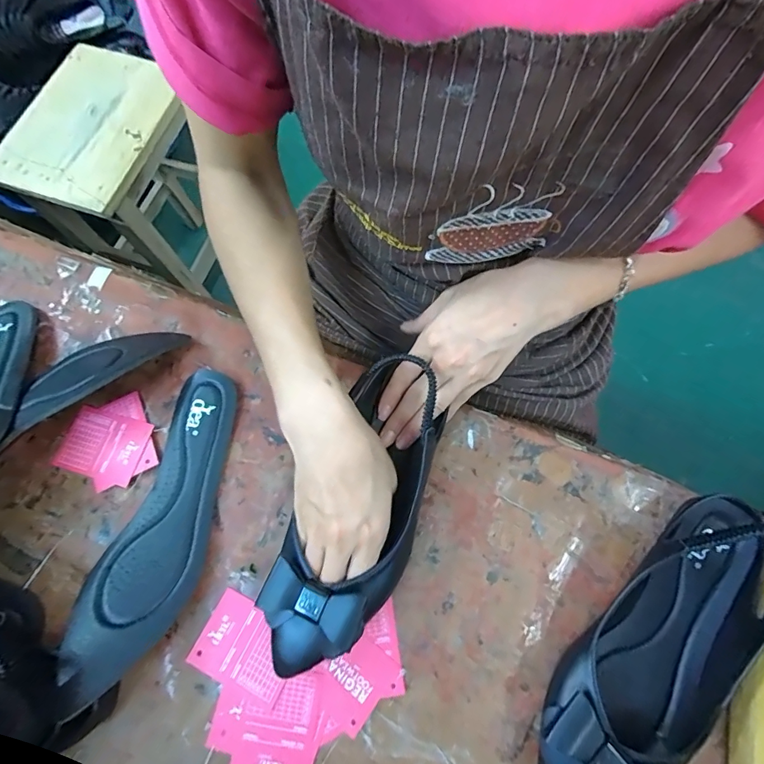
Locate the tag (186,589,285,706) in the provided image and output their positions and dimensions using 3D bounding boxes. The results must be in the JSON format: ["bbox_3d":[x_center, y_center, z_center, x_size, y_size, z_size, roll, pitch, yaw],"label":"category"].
[{"bbox_3d":[-0.103,0.201,0.315,0.072,0.004,0.055,24,74,8],"label":"tag"}]

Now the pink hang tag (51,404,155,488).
[{"bbox_3d":[-0.243,0.054,0.364,0.072,0.004,0.055,16,73,5],"label":"pink hang tag"}]

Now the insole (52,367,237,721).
[{"bbox_3d":[-0.171,0.105,0.329,0.076,0.040,0.245,16,73,5],"label":"insole"}]

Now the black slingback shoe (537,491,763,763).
[{"bbox_3d":[0.195,0.190,0.287,0.092,0.066,0.250,35,76,11],"label":"black slingback shoe"}]

